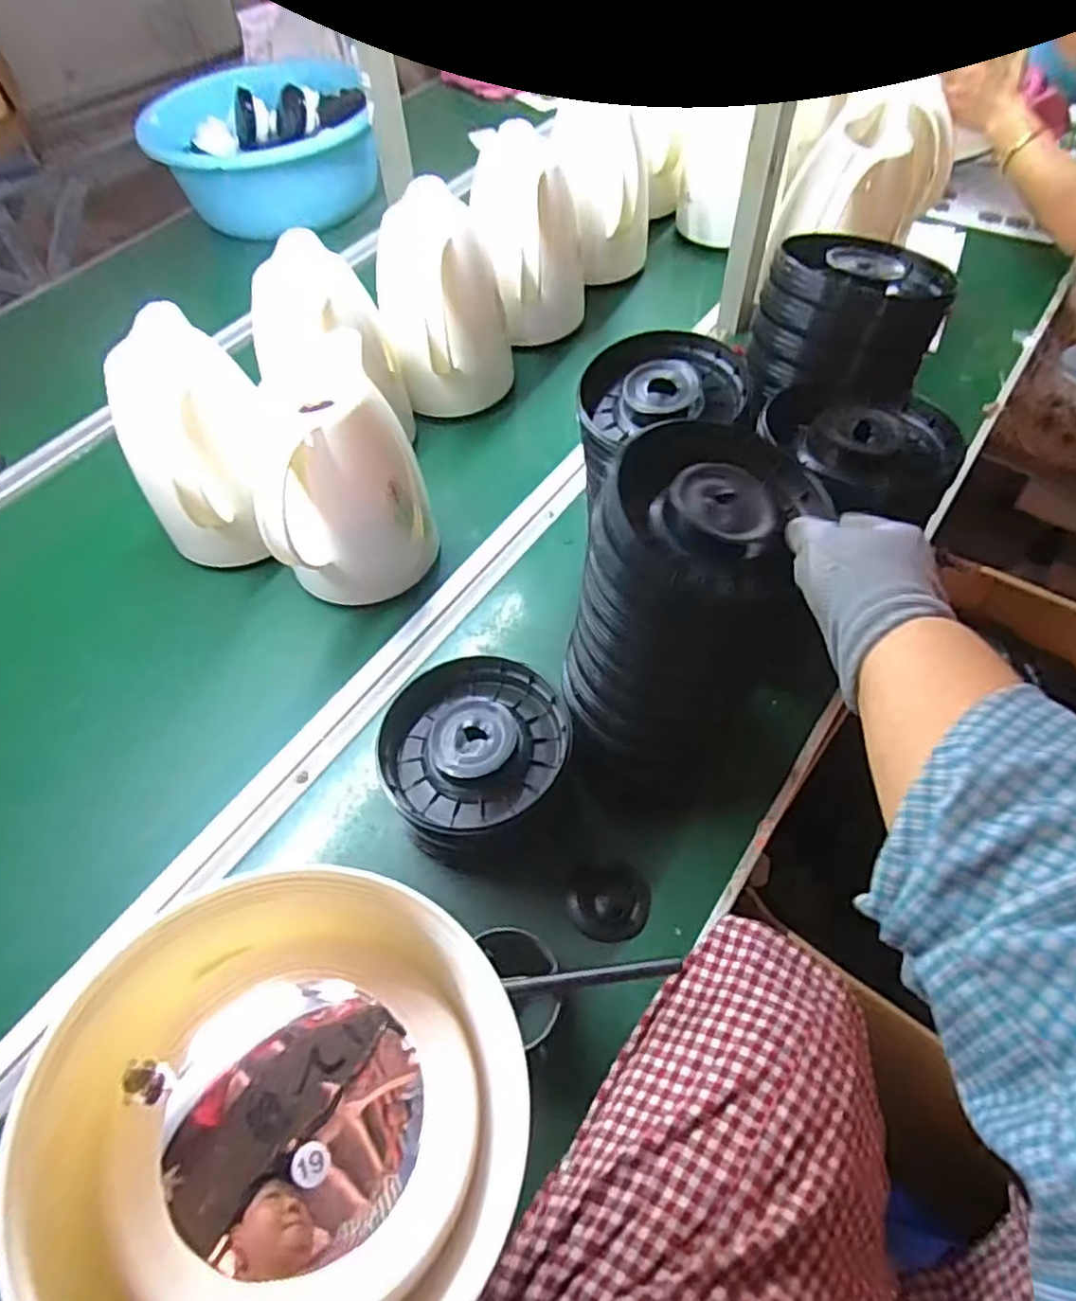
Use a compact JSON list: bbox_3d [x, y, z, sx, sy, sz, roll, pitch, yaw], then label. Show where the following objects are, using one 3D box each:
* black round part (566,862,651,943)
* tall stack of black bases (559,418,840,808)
[{"bbox_3d":[0.055,0.192,0.541,0.059,0.020,0.061,-2,57,3],"label":"black round part"},{"bbox_3d":[0.104,-0.013,0.514,0.127,0.255,0.118,20,46,16],"label":"tall stack of black bases"}]

